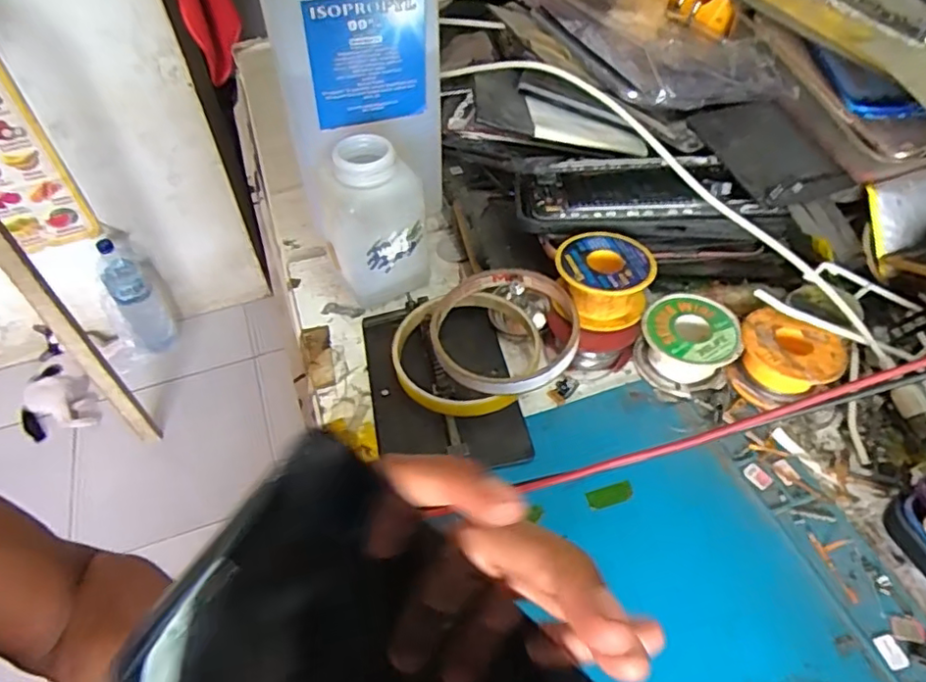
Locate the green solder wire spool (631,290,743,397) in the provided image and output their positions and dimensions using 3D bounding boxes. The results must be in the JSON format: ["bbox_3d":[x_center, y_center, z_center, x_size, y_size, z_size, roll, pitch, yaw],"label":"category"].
[{"bbox_3d":[0.128,0.002,0.347,0.051,0.029,0.053,-1,50,1],"label":"green solder wire spool"}]

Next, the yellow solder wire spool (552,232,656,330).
[{"bbox_3d":[0.079,-0.036,0.347,0.052,0.029,0.046,3,50,4],"label":"yellow solder wire spool"}]

